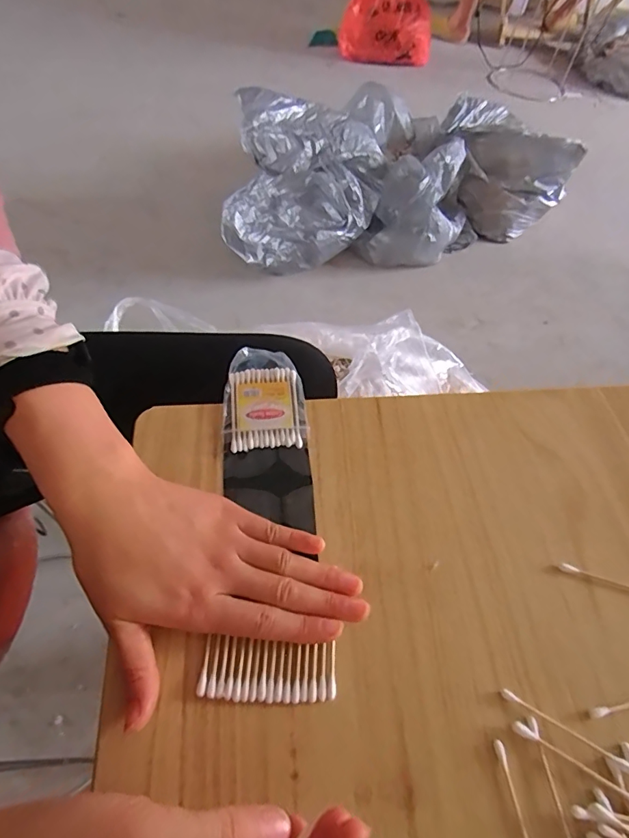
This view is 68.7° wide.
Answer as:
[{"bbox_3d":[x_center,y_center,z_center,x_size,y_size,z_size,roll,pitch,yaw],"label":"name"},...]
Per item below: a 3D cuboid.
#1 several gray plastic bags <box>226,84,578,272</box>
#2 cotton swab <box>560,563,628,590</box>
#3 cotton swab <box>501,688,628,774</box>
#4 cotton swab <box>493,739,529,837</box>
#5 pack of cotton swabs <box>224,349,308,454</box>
[{"bbox_3d":[0.217,-0.684,1.266,0.951,0.331,0.466,-16,58,-17],"label":"several gray plastic bags"},{"bbox_3d":[0.196,0.107,0.301,0.068,0.004,0.005,16,56,7],"label":"cotton swab"},{"bbox_3d":[0.137,0.170,0.251,0.071,0.005,0.005,28,59,14],"label":"cotton swab"},{"bbox_3d":[0.103,0.202,0.227,0.006,0.004,0.070,-5,57,-7],"label":"cotton swab"},{"bbox_3d":[-0.040,-0.018,0.362,0.062,0.009,0.092,-5,57,-7],"label":"pack of cotton swabs"}]

